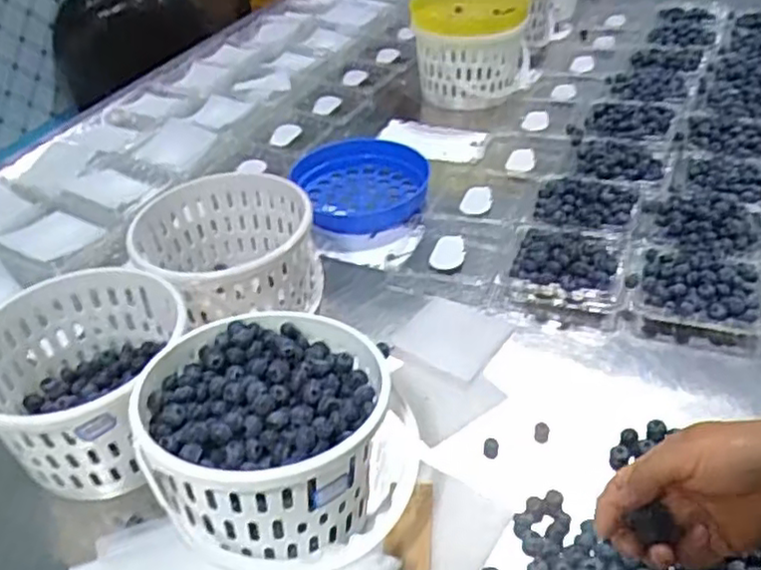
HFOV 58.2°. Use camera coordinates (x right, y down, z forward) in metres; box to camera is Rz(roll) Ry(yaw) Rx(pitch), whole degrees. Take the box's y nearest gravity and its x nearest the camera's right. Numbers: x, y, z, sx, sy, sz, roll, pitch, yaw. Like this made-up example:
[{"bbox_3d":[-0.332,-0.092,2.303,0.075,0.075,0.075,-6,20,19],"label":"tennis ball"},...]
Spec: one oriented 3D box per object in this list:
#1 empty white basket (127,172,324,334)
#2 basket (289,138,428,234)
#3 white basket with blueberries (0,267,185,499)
[{"bbox_3d":[-0.156,-0.025,0.712,0.174,0.115,0.185,-4,40,2],"label":"empty white basket"},{"bbox_3d":[-0.019,-0.133,0.896,0.161,0.041,0.177,-3,40,3],"label":"basket"},{"bbox_3d":[-0.248,0.081,0.587,0.172,0.110,0.173,-9,40,-4],"label":"white basket with blueberries"}]

